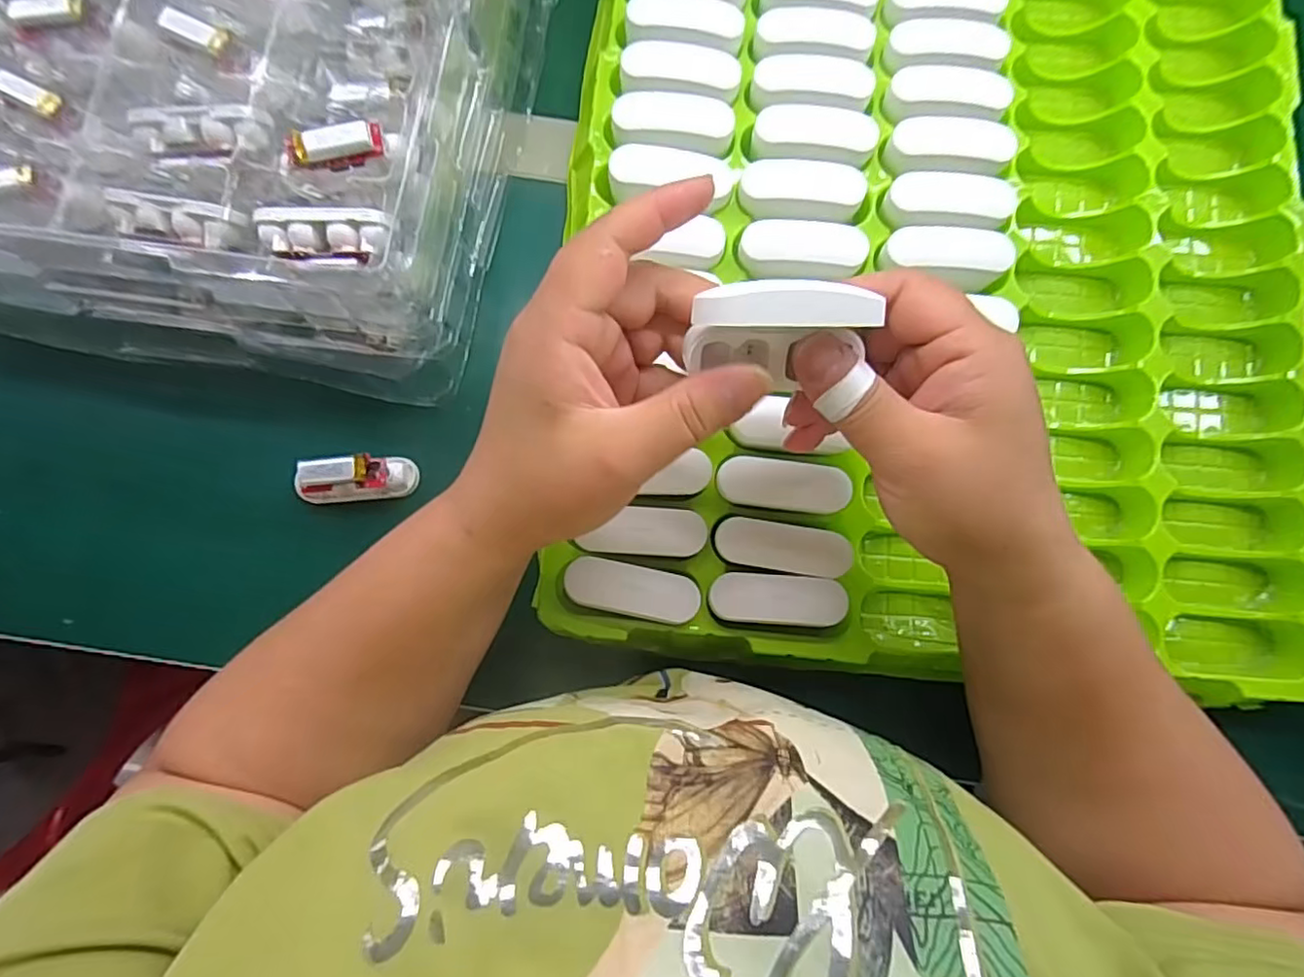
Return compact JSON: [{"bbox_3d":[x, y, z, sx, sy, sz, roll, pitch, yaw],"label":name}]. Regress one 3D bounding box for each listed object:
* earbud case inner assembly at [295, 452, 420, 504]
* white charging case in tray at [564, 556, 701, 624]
[{"bbox_3d":[-0.156,-0.005,0.334,0.058,0.025,0.020,-4,83,-7],"label":"earbud case inner assembly"},{"bbox_3d":[-0.010,0.050,0.310,0.064,0.009,0.024,11,82,1],"label":"white charging case in tray"}]

